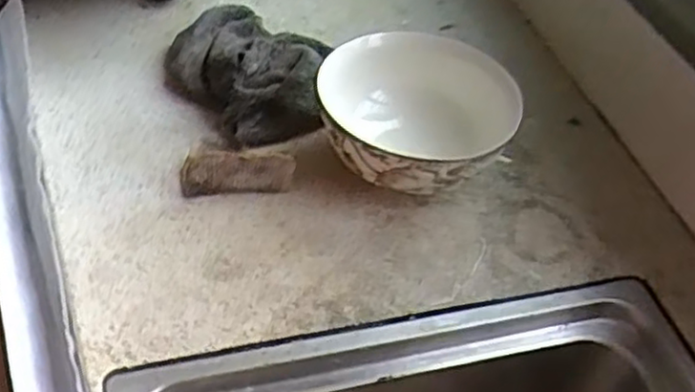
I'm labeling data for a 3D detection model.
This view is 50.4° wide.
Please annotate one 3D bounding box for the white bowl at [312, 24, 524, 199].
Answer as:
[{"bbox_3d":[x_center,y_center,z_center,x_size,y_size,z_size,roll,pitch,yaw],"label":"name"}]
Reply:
[{"bbox_3d":[0.058,-0.061,0.653,0.159,0.080,0.175,2,45,-6],"label":"white bowl"}]

